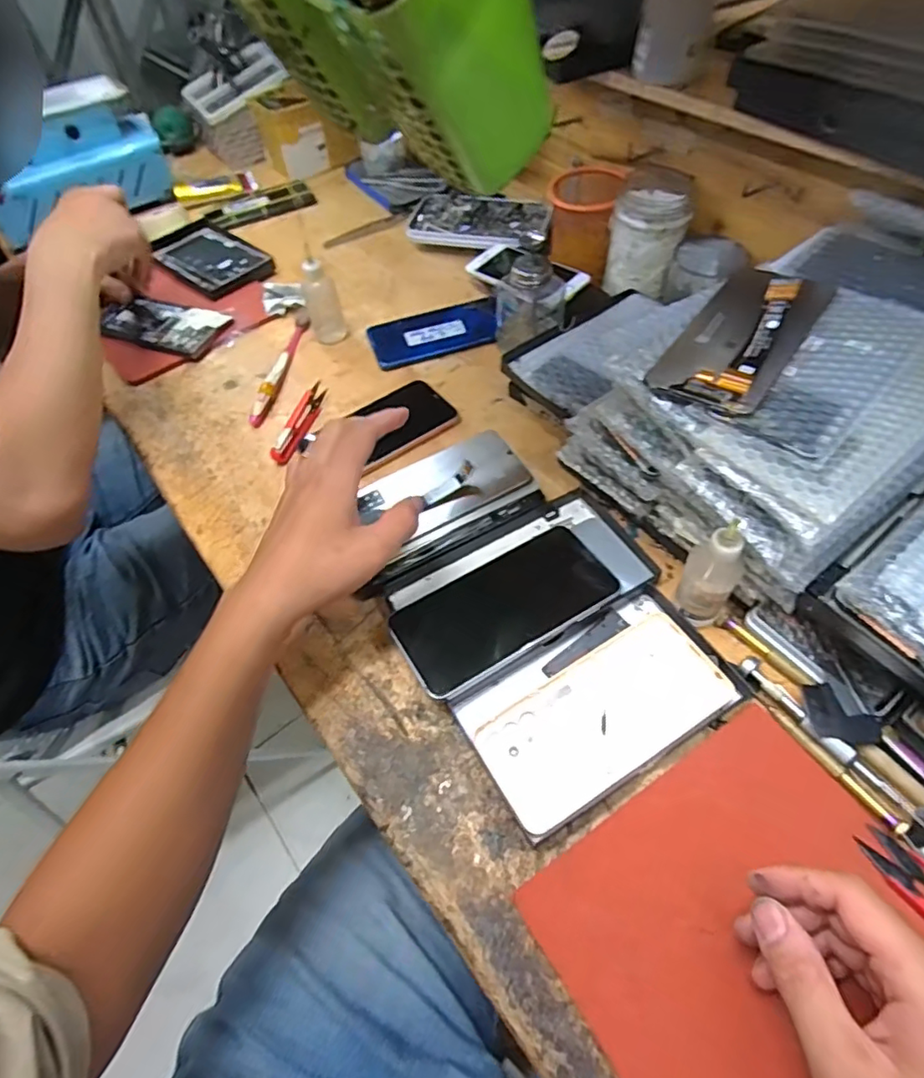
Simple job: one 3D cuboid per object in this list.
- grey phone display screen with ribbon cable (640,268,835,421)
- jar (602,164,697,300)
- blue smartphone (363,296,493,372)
[{"bbox_3d":[0.192,-0.143,0.390,0.069,0.026,0.151,32,64,23],"label":"grey phone display screen with ribbon cable"},{"bbox_3d":[0.195,-0.319,0.612,0.075,0.097,0.082,-2,54,3],"label":"jar"},{"bbox_3d":[-0.029,-0.237,0.657,0.149,0.013,0.081,-15,55,-6],"label":"blue smartphone"}]

